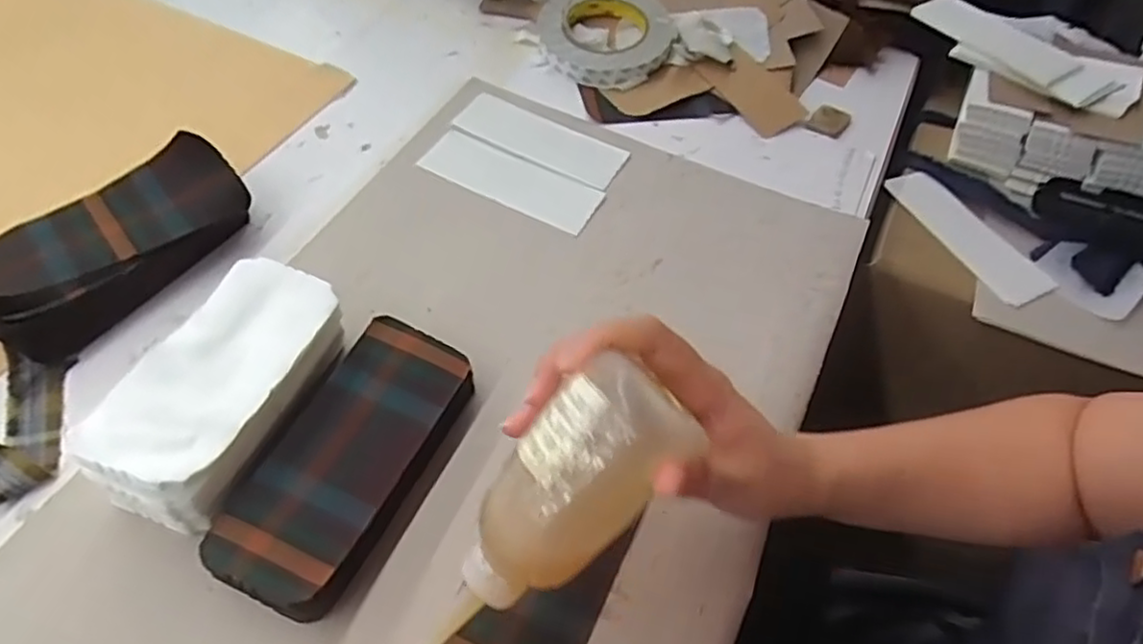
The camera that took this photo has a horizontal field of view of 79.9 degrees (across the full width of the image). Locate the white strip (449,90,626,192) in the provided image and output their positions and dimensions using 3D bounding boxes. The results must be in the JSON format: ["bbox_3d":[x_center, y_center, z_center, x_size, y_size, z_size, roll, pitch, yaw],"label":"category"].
[{"bbox_3d":[-0.025,-0.158,0.587,0.142,0.007,0.054,25,58,7],"label":"white strip"}]

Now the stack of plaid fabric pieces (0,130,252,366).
[{"bbox_3d":[-0.308,-0.054,0.464,0.085,0.052,0.172,38,60,20],"label":"stack of plaid fabric pieces"}]

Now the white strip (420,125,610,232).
[{"bbox_3d":[-0.049,-0.116,0.560,0.143,0.007,0.055,26,58,9],"label":"white strip"}]

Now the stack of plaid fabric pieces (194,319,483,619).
[{"bbox_3d":[-0.125,0.078,0.391,0.083,0.028,0.167,23,55,11],"label":"stack of plaid fabric pieces"}]

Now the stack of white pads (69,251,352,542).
[{"bbox_3d":[-0.197,0.039,0.396,0.085,0.058,0.150,23,55,11],"label":"stack of white pads"}]

